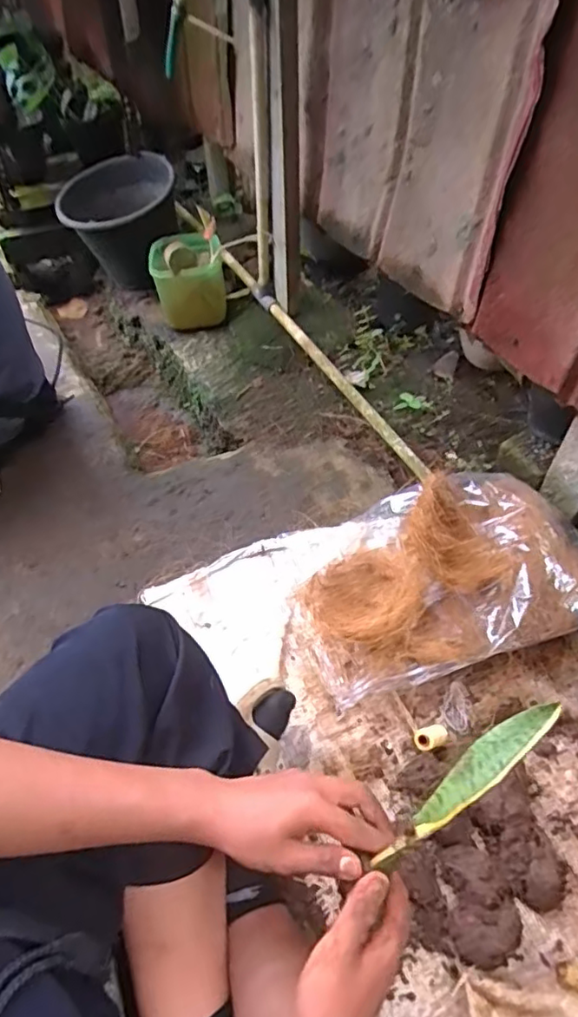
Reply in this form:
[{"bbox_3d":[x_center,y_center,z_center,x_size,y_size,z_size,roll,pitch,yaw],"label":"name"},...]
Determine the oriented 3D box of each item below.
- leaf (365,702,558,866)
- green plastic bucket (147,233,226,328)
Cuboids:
[{"bbox_3d":[0.124,0.201,0.418,0.175,0.021,0.028,-46,56,6],"label":"leaf"},{"bbox_3d":[-0.227,-0.512,1.314,0.160,0.174,0.136,-8,50,-5],"label":"green plastic bucket"}]

